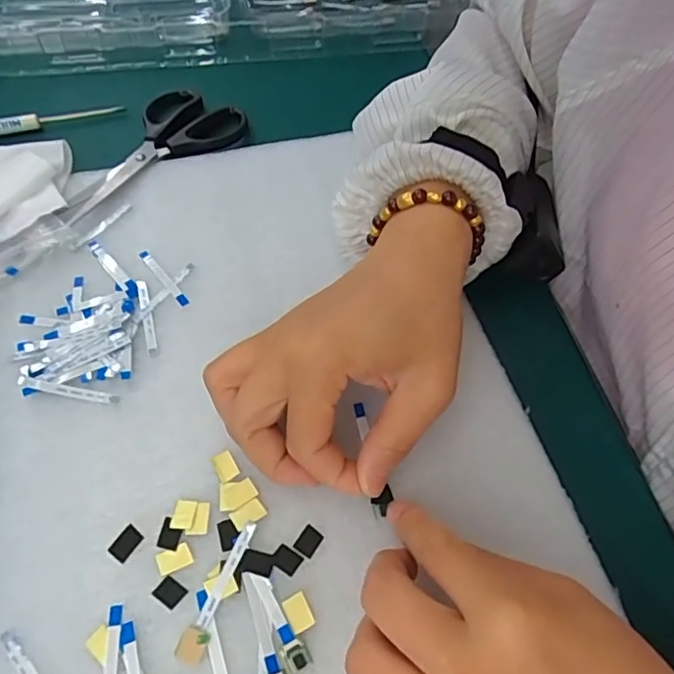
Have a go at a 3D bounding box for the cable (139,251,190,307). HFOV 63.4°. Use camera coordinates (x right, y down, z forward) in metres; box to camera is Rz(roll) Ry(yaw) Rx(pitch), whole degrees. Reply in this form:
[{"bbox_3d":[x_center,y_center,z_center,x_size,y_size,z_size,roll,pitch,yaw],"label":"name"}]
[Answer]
[{"bbox_3d":[-0.104,-0.037,0.327,0.006,0.004,0.049,-36,65,-21],"label":"cable"}]

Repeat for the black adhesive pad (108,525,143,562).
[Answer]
[{"bbox_3d":[-0.096,0.093,0.248,0.010,0.004,0.014,30,61,15],"label":"black adhesive pad"}]

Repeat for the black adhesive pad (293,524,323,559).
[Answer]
[{"bbox_3d":[-0.013,0.094,0.251,0.010,0.004,0.012,30,61,16],"label":"black adhesive pad"}]

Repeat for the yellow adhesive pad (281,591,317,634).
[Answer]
[{"bbox_3d":[-0.017,0.118,0.235,0.011,0.004,0.014,-24,62,-17],"label":"yellow adhesive pad"}]

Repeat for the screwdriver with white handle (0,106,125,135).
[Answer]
[{"bbox_3d":[-0.229,-0.163,0.409,0.128,0.013,0.007,-17,60,-13],"label":"screwdriver with white handle"}]

